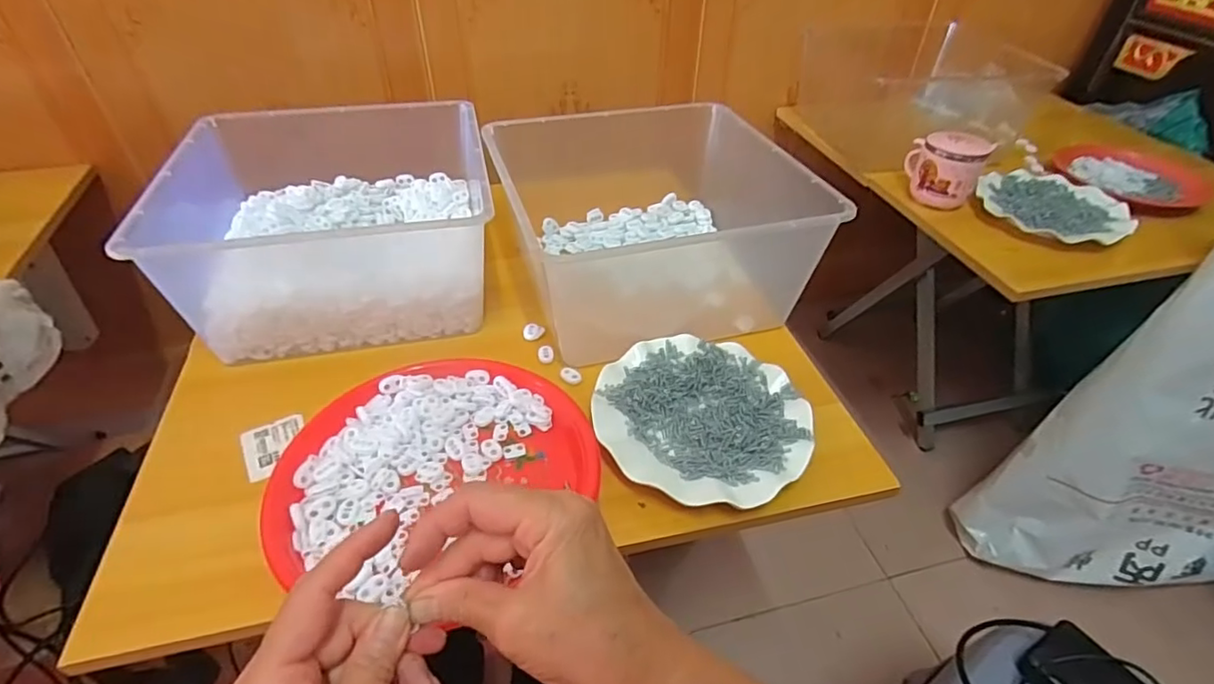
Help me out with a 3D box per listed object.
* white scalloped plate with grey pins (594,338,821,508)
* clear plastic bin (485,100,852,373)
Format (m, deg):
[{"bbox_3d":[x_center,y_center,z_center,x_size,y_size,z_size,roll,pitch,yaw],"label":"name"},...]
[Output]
[{"bbox_3d":[0.083,0.065,0.522,0.181,0.019,0.177,2,43,-2],"label":"white scalloped plate with grey pins"},{"bbox_3d":[0.053,-0.132,0.622,0.260,0.124,0.274,-15,46,-19],"label":"clear plastic bin"}]

